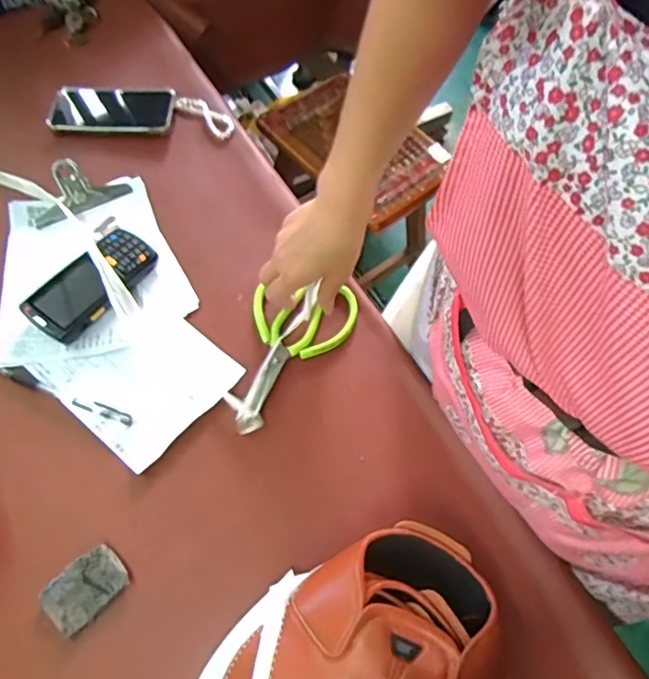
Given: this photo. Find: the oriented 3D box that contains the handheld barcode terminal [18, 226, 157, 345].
[{"bbox_3d":[-0.260,-0.062,0.593,0.071,0.025,0.143,35,67,14],"label":"handheld barcode terminal"}]

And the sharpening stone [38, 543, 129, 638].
[{"bbox_3d":[-0.212,0.219,0.470,0.067,0.008,0.048,-40,72,-20],"label":"sharpening stone"}]

